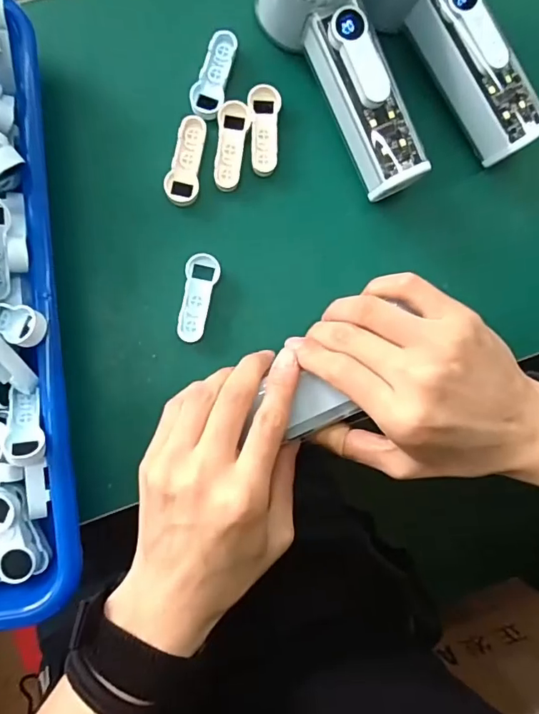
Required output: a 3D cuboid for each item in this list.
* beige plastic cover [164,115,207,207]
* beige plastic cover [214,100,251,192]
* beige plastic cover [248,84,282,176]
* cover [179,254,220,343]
[{"bbox_3d":[-0.049,-0.114,0.286,0.019,0.005,0.051,7,87,-5],"label":"beige plastic cover"},{"bbox_3d":[-0.023,-0.124,0.289,0.017,0.006,0.050,7,87,-5],"label":"beige plastic cover"},{"bbox_3d":[-0.002,-0.134,0.290,0.018,0.007,0.050,-3,88,-5],"label":"beige plastic cover"},{"bbox_3d":[-0.042,-0.034,0.284,0.018,0.007,0.050,13,86,-4],"label":"cover"}]

